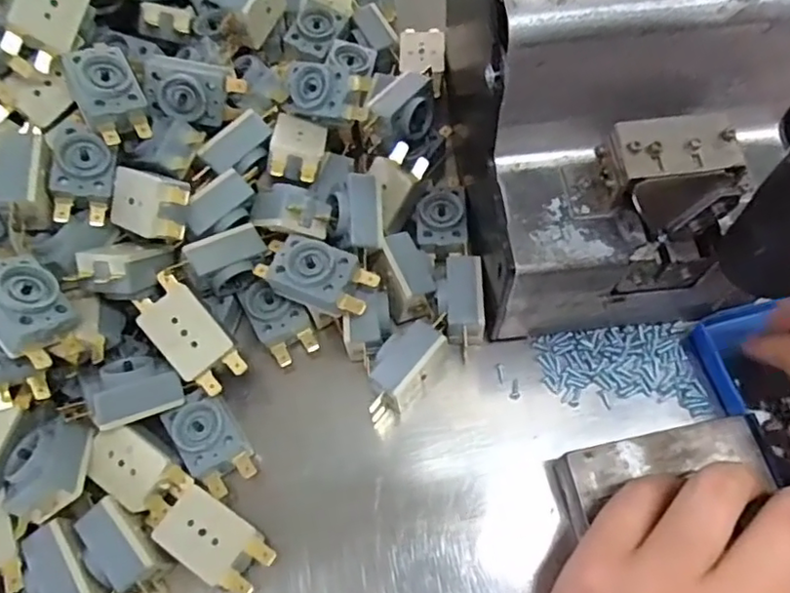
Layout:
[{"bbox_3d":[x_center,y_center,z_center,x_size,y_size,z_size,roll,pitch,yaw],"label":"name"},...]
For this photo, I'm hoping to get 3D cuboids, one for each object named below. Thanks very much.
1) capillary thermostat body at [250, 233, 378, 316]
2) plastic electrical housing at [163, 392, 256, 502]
[{"bbox_3d":[-0.038,-0.010,0.283,0.058,0.015,0.030,24,70,13],"label":"capillary thermostat body"},{"bbox_3d":[-0.082,0.065,0.274,0.027,0.013,0.044,-32,69,-11],"label":"plastic electrical housing"}]

